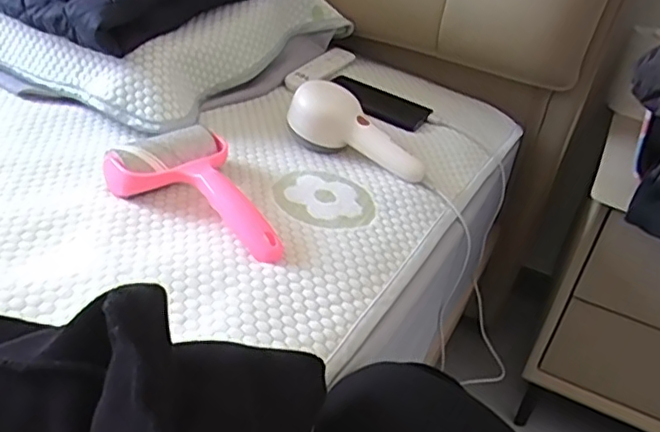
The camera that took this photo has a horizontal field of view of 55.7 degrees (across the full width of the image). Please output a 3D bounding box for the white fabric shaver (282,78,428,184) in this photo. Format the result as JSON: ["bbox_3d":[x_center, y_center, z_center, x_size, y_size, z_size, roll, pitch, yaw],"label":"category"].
[{"bbox_3d":[0.032,-0.091,0.704,0.170,0.058,0.062,32,37,9],"label":"white fabric shaver"}]

